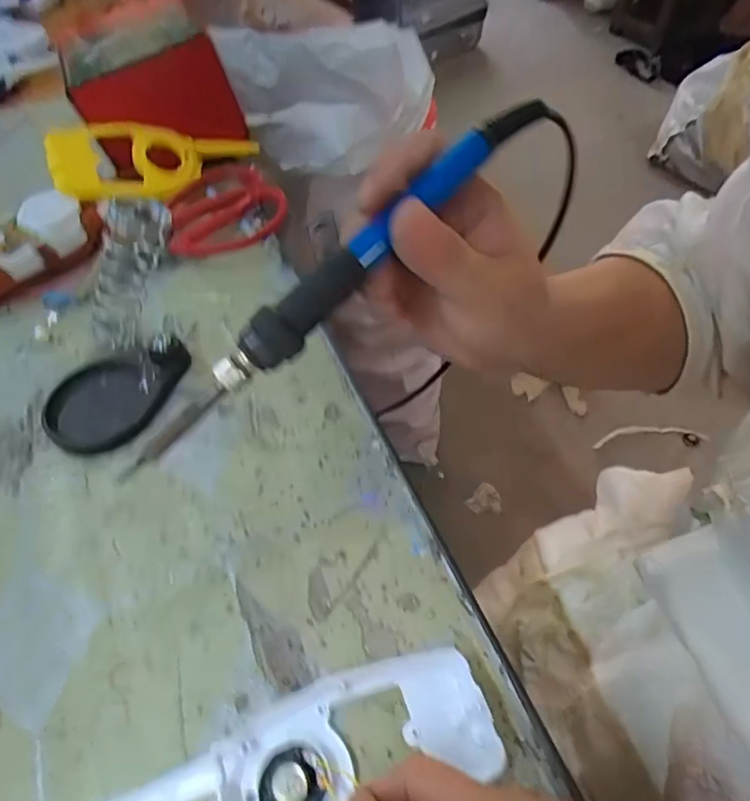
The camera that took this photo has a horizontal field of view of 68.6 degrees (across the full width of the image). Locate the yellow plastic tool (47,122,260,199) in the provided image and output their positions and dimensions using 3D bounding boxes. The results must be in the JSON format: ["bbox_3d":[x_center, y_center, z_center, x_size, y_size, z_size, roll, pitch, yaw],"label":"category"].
[{"bbox_3d":[-0.176,-0.200,0.454,0.165,0.024,0.061,-21,93,-29],"label":"yellow plastic tool"}]

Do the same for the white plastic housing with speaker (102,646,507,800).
[{"bbox_3d":[-0.032,0.151,0.222,0.163,0.014,0.057,-17,55,-7],"label":"white plastic housing with speaker"}]

